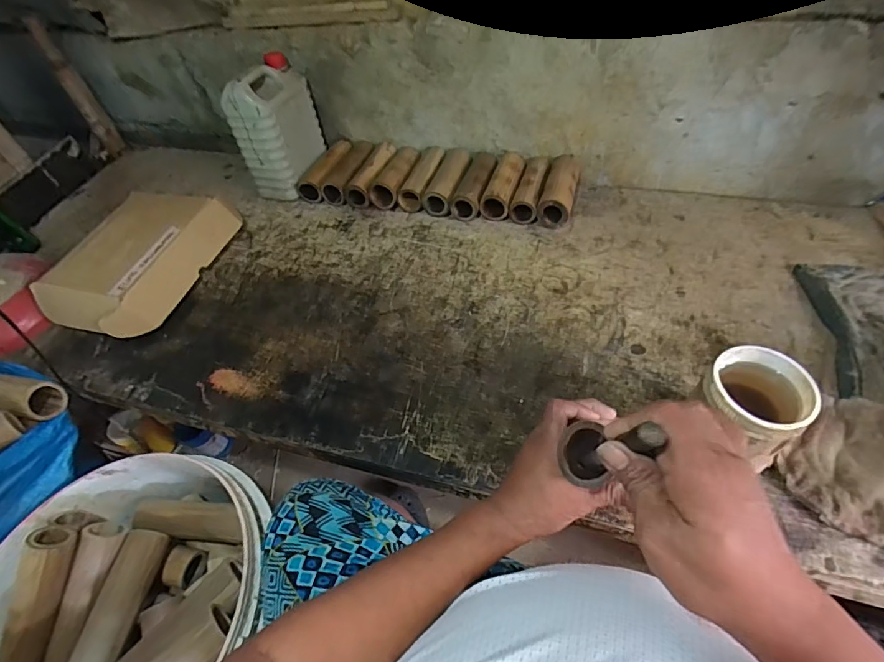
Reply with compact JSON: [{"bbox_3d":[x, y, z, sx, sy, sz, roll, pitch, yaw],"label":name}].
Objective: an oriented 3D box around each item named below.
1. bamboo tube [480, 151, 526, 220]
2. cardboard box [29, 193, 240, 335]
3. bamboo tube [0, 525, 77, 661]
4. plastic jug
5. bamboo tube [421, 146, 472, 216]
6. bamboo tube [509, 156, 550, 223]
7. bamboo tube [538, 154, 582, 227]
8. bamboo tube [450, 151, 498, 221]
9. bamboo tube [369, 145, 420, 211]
[{"bbox_3d":[0.125,-0.292,0.889,0.057,0.057,0.182,10,53,16],"label":"bamboo tube"},{"bbox_3d":[-0.522,-0.135,0.813,0.179,0.105,0.325,9,52,15],"label":"cardboard box"},{"bbox_3d":[-0.523,0.345,0.581,0.045,0.048,0.171,11,86,14],"label":"bamboo tube"},{"bbox_3d":[-0.330,-0.412,0.930,0.094,0.230,0.173,8,52,16],"label":"plastic jug"},{"bbox_3d":[0.017,-0.306,0.915,0.059,0.049,0.187,10,52,16],"label":"bamboo tube"},{"bbox_3d":[0.175,-0.280,0.879,0.049,0.046,0.179,10,53,16],"label":"bamboo tube"},{"bbox_3d":[0.226,-0.271,0.859,0.059,0.052,0.182,11,53,16],"label":"bamboo tube"},{"bbox_3d":[0.071,-0.299,0.899,0.059,0.054,0.188,9,52,16],"label":"bamboo tube"},{"bbox_3d":[-0.087,-0.324,0.942,0.063,0.052,0.180,9,52,16],"label":"bamboo tube"}]

